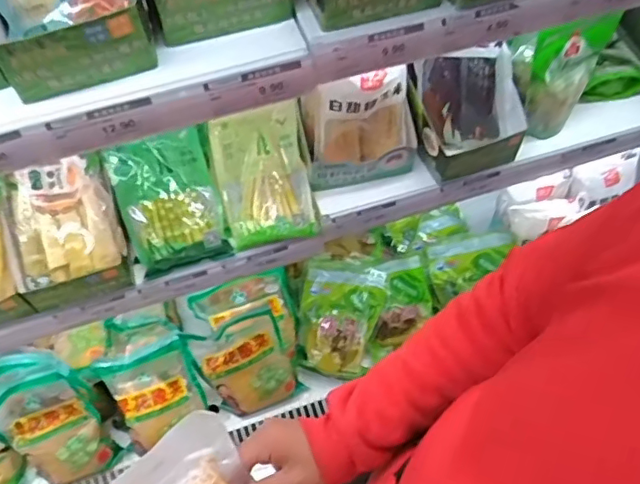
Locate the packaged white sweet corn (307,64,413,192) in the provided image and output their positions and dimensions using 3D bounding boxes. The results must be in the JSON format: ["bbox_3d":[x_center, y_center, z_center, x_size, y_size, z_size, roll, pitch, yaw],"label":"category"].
[{"bbox_3d":[0.057,-0.154,0.788,0.145,0.180,0.040,-12,56,-4],"label":"packaged white sweet corn"}]

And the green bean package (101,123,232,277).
[{"bbox_3d":[-0.213,-0.058,0.829,0.134,0.019,0.187,-17,96,-12],"label":"green bean package"}]

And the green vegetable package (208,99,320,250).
[{"bbox_3d":[-0.082,-0.094,0.853,0.134,0.042,0.192,-11,85,-1],"label":"green vegetable package"}]

